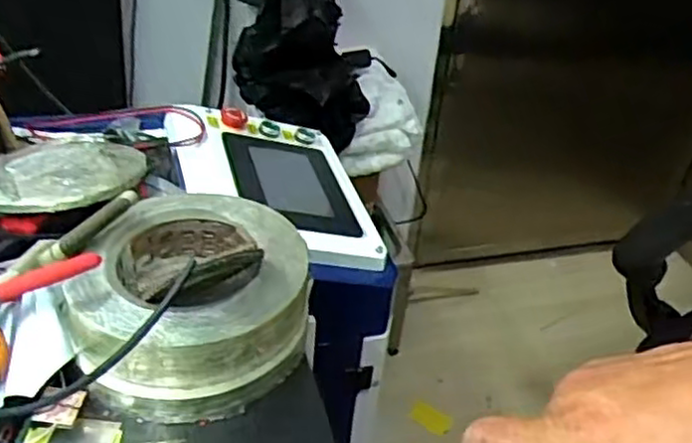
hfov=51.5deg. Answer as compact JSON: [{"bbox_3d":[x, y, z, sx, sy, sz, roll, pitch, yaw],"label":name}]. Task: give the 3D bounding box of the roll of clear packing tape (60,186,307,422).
[{"bbox_3d":[-0.123,0.063,0.590,0.178,0.081,0.190,5,35,0],"label":"roll of clear packing tape"}]

